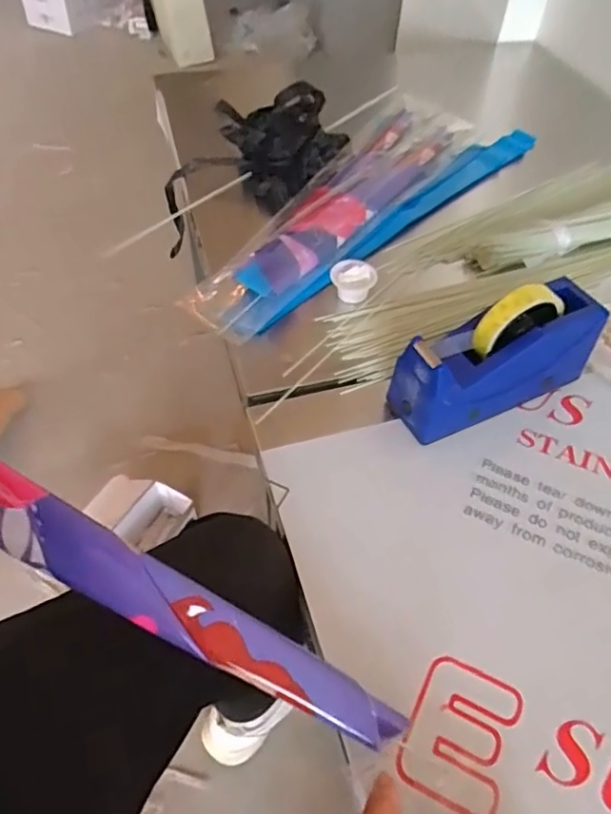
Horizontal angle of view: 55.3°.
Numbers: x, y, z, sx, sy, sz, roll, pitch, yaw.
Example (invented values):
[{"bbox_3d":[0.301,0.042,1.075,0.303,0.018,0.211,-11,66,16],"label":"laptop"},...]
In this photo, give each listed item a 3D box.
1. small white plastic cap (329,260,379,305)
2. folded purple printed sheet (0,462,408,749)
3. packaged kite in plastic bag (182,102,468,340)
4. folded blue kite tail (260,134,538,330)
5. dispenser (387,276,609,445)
[{"bbox_3d":[0.055,-0.148,0.692,0.050,0.034,0.043,16,53,13],"label":"small white plastic cap"},{"bbox_3d":[-0.127,0.104,0.375,0.432,0.031,0.043,31,54,-6],"label":"folded purple printed sheet"},{"bbox_3d":[0.071,-0.292,0.800,0.137,0.035,0.629,27,55,15],"label":"packaged kite in plastic bag"},{"bbox_3d":[0.134,-0.262,0.780,0.056,0.031,0.579,35,59,25],"label":"folded blue kite tail"},{"bbox_3d":[0.186,-0.050,0.561,0.205,0.114,0.068,-21,54,-16],"label":"dispenser"}]

